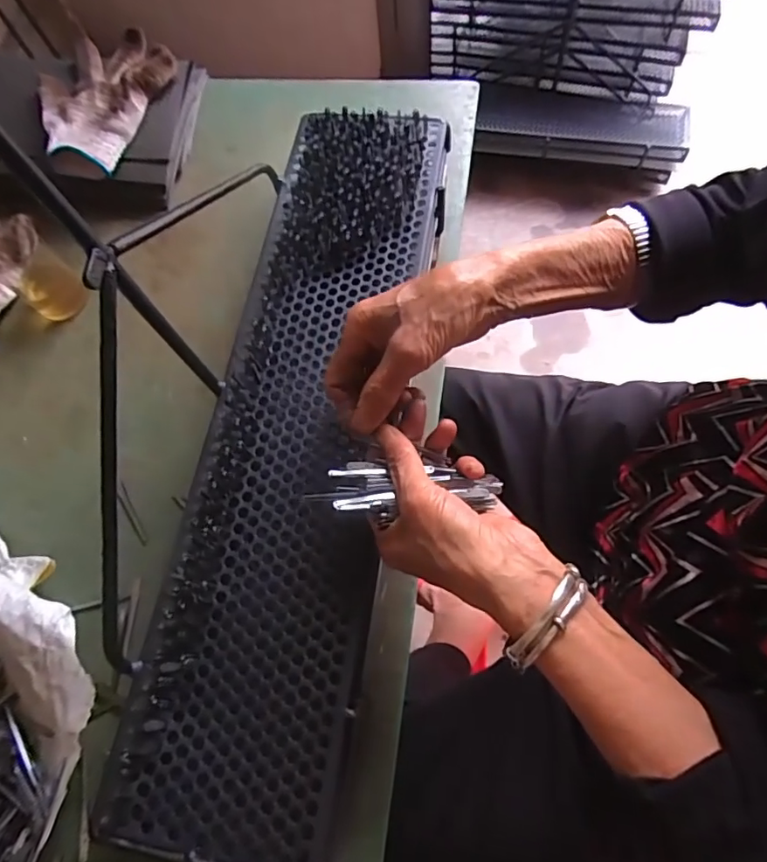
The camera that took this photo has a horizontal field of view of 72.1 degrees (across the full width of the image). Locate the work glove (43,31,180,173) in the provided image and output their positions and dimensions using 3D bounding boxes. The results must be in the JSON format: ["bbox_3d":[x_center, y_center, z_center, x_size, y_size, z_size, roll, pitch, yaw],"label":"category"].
[{"bbox_3d":[-0.311,-0.373,0.580,0.117,0.035,0.178,19,71,15],"label":"work glove"}]

